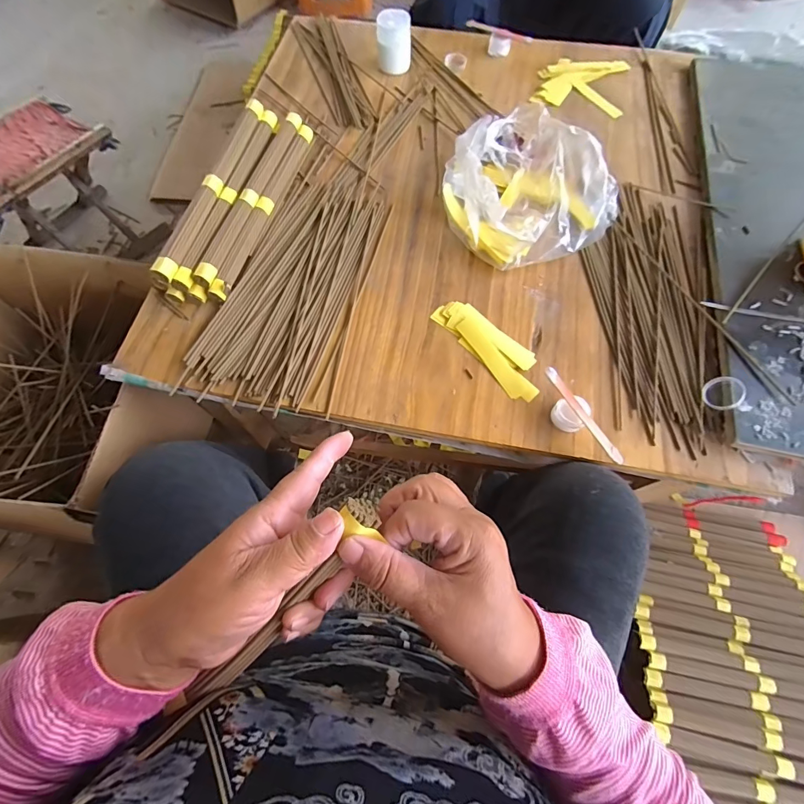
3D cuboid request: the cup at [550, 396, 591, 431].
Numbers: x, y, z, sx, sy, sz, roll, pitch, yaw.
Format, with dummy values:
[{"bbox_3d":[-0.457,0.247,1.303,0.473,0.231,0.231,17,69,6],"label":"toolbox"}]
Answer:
[{"bbox_3d":[0.187,0.014,0.445,0.035,0.025,0.033,0,68,0],"label":"cup"}]

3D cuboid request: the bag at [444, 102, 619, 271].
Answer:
[{"bbox_3d":[0.166,-0.290,0.530,0.210,0.096,0.203,-36,72,-13],"label":"bag"}]

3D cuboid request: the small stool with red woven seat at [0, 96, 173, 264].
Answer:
[{"bbox_3d":[-0.855,-0.514,0.996,0.259,0.262,0.331,33,72,13],"label":"small stool with red woven seat"}]

